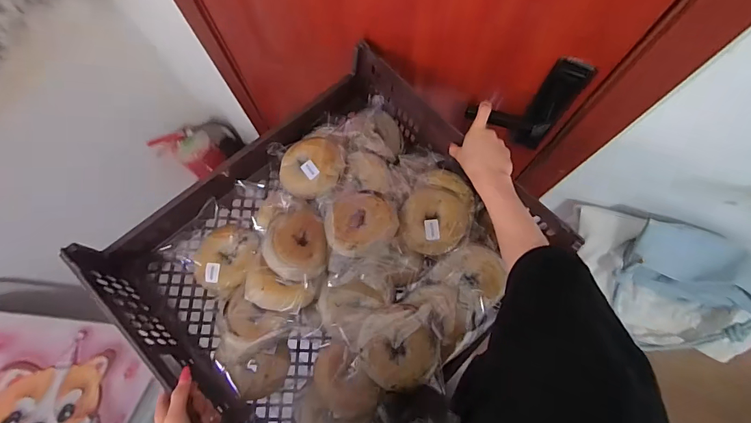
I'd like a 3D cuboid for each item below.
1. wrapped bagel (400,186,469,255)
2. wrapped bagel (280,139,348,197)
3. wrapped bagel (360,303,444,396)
[{"bbox_3d":[0.089,0.011,0.622,0.103,0.049,0.109,0,72,0],"label":"wrapped bagel"},{"bbox_3d":[-0.105,-0.074,0.651,0.103,0.042,0.103,0,72,0],"label":"wrapped bagel"},{"bbox_3d":[0.036,0.187,0.541,0.109,0.038,0.100,-7,72,-2],"label":"wrapped bagel"}]

